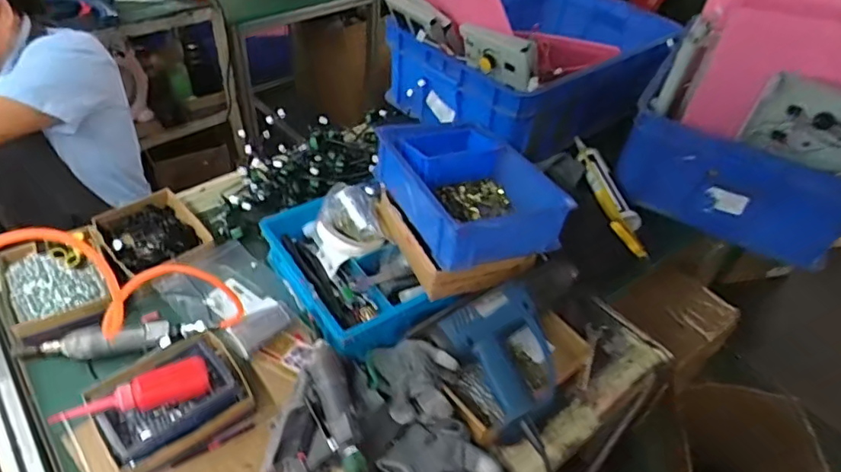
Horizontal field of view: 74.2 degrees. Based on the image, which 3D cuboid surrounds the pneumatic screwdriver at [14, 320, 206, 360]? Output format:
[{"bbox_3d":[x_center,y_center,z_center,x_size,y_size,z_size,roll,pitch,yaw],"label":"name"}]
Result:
[{"bbox_3d":[-0.433,0.151,0.777,0.250,0.052,0.038,-1,44,-7],"label":"pneumatic screwdriver"}]

